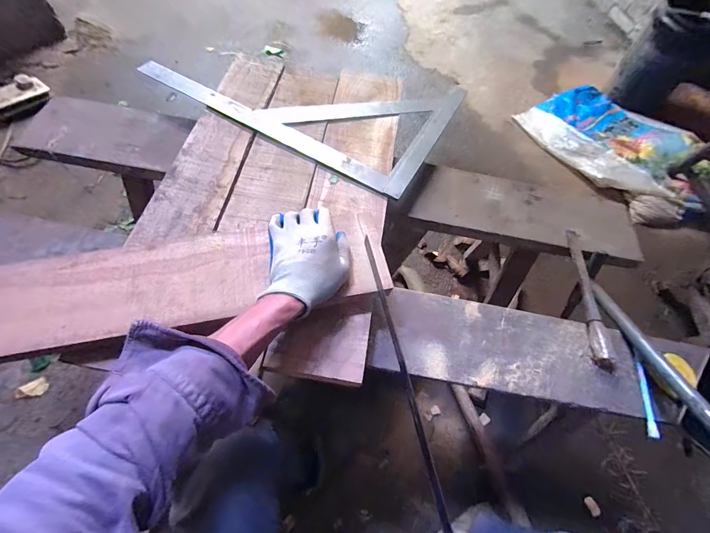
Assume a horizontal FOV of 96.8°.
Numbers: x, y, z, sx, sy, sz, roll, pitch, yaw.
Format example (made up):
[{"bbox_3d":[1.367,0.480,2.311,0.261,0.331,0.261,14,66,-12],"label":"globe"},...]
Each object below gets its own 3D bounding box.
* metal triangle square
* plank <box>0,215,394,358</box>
[{"bbox_3d":[-0.089,-0.388,0.682,0.571,0.015,0.365,28,62,9],"label":"metal triangle square"},{"bbox_3d":[-0.287,0.028,0.417,0.644,0.025,0.128,-9,62,-8],"label":"plank"}]

